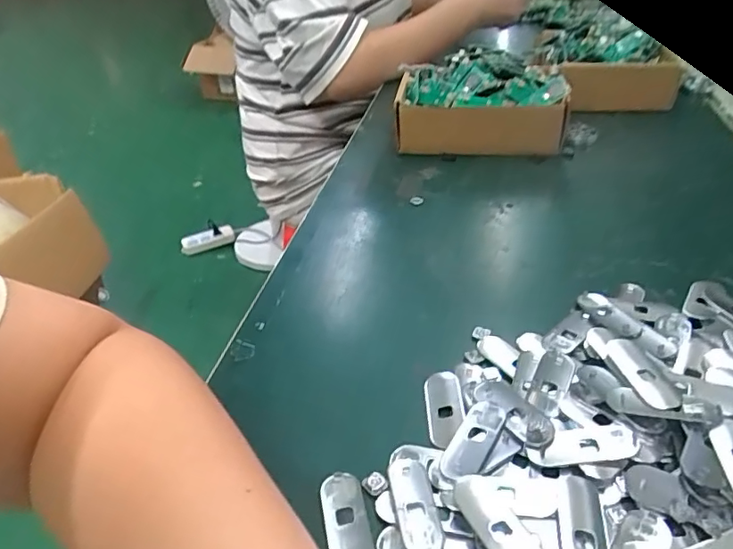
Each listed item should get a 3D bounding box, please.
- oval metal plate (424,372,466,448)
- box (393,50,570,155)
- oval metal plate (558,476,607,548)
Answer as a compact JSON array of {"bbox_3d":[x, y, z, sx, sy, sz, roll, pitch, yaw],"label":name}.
[{"bbox_3d":[0.041,0.070,0.293,0.020,0.004,0.047,-19,35,12],"label":"oval metal plate"},{"bbox_3d":[0.121,-0.189,0.605,0.174,0.087,0.106,0,35,5],"label":"box"},{"bbox_3d":[0.090,0.107,0.229,0.018,0.005,0.049,4,35,11],"label":"oval metal plate"}]

